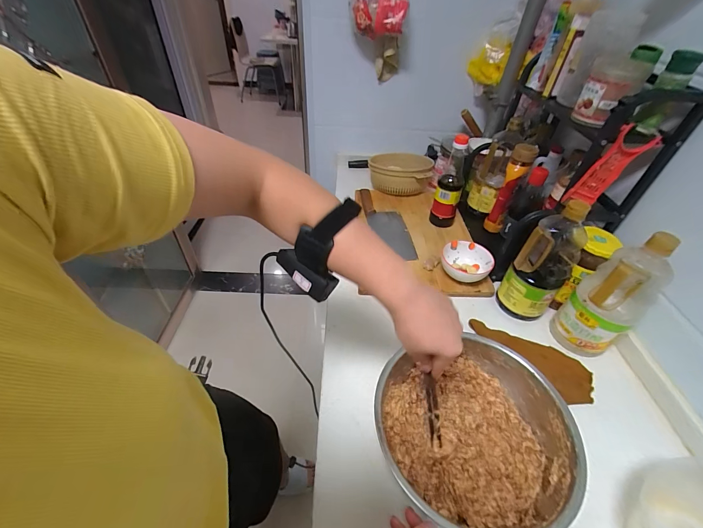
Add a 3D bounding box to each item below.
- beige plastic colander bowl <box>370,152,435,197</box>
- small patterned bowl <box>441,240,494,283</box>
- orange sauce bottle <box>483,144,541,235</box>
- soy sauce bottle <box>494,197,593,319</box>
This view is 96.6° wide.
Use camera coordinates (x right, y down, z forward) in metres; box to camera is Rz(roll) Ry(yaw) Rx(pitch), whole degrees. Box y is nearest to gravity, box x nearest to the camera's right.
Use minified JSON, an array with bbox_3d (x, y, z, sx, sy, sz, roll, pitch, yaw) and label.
[{"bbox_3d":[0.154,-0.296,1.010,0.188,0.088,0.168,2,43,-2],"label":"beige plastic colander bowl"},{"bbox_3d":[0.262,0.003,0.727,0.105,0.066,0.102,2,43,-2],"label":"small patterned bowl"},{"bbox_3d":[0.400,-0.187,0.797,0.049,0.224,0.056,24,47,20],"label":"orange sauce bottle"},{"bbox_3d":[0.376,-0.002,0.609,0.093,0.252,0.091,34,51,28],"label":"soy sauce bottle"}]

